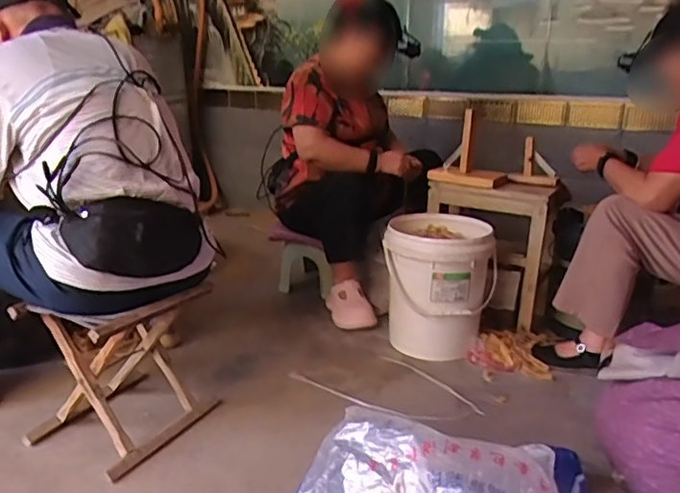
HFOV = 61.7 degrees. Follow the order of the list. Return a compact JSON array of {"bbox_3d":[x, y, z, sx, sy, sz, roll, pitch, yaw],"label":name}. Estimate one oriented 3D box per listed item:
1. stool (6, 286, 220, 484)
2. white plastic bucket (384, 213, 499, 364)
[{"bbox_3d":[-0.464,0.244,1.222,0.266,0.312,0.307,10,19,25],"label":"stool"},{"bbox_3d":[0.287,0.117,1.646,0.284,0.358,0.307,1,17,0],"label":"white plastic bucket"}]

